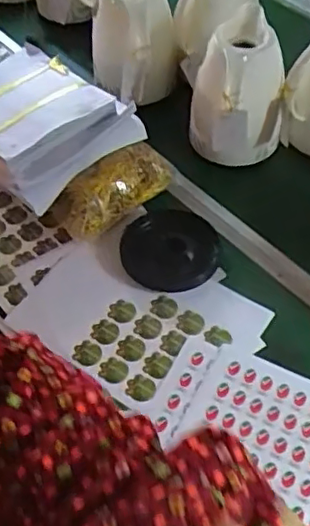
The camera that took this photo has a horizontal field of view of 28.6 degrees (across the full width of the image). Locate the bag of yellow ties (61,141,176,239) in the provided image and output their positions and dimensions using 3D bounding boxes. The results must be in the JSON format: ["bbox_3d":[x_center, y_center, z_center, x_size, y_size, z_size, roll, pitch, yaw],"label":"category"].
[{"bbox_3d":[-0.055,-0.113,0.902,0.191,0.071,0.061,-38,63,-24],"label":"bag of yellow ties"}]

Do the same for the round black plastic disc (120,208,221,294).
[{"bbox_3d":[0.022,-0.019,0.886,0.138,0.037,0.133,0,54,0],"label":"round black plastic disc"}]

